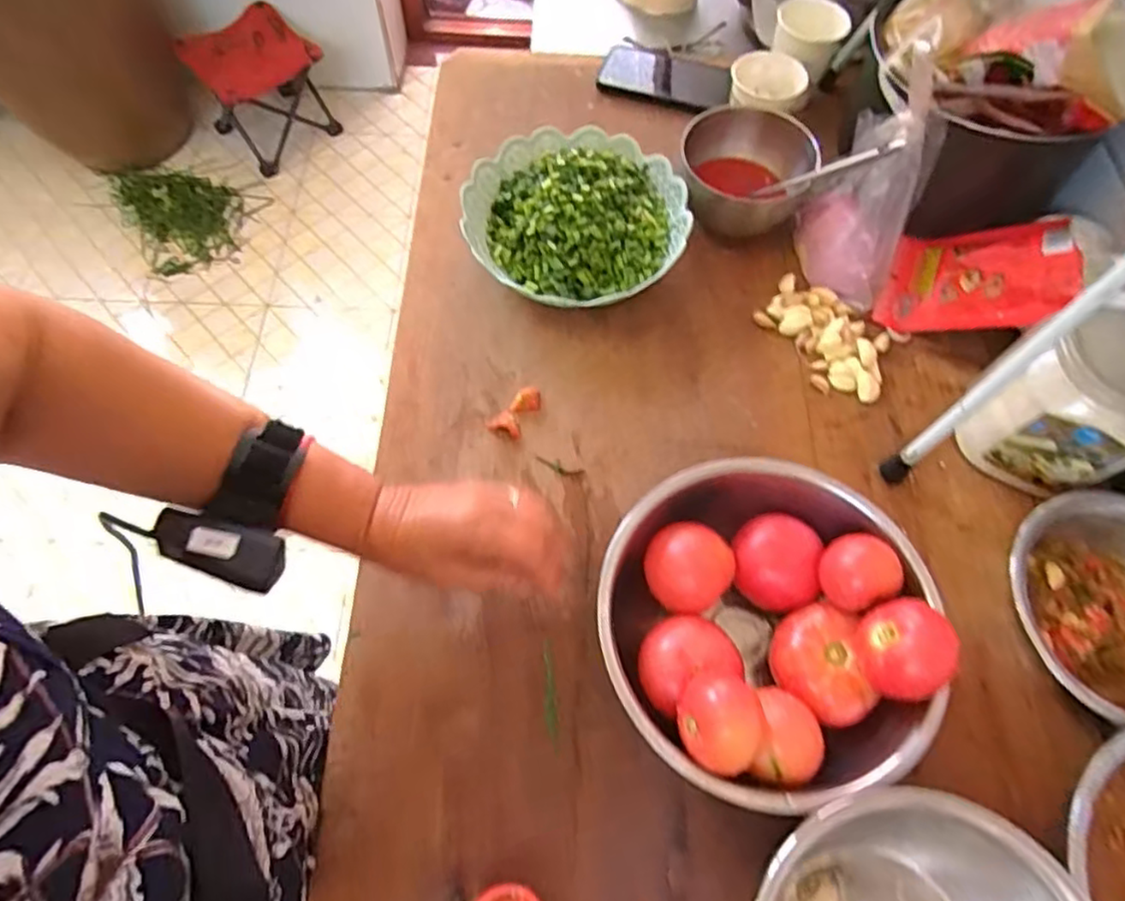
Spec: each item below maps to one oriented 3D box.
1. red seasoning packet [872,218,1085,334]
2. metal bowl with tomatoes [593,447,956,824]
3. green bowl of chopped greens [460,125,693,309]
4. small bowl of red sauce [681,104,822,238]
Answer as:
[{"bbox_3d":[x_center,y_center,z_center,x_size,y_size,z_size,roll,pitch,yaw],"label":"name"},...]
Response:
[{"bbox_3d":[0.368,-0.157,0.594,0.149,0.019,0.109,2,64,44],"label":"red seasoning packet"},{"bbox_3d":[0.130,0.117,0.451,0.199,0.099,0.208,1,64,-1],"label":"metal bowl with tomatoes"},{"bbox_3d":[0.012,-0.215,0.627,0.197,0.068,0.194,1,64,-1],"label":"green bowl of chopped greens"},{"bbox_3d":[0.175,-0.265,0.645,0.112,0.078,0.101,4,64,1],"label":"small bowl of red sauce"}]

